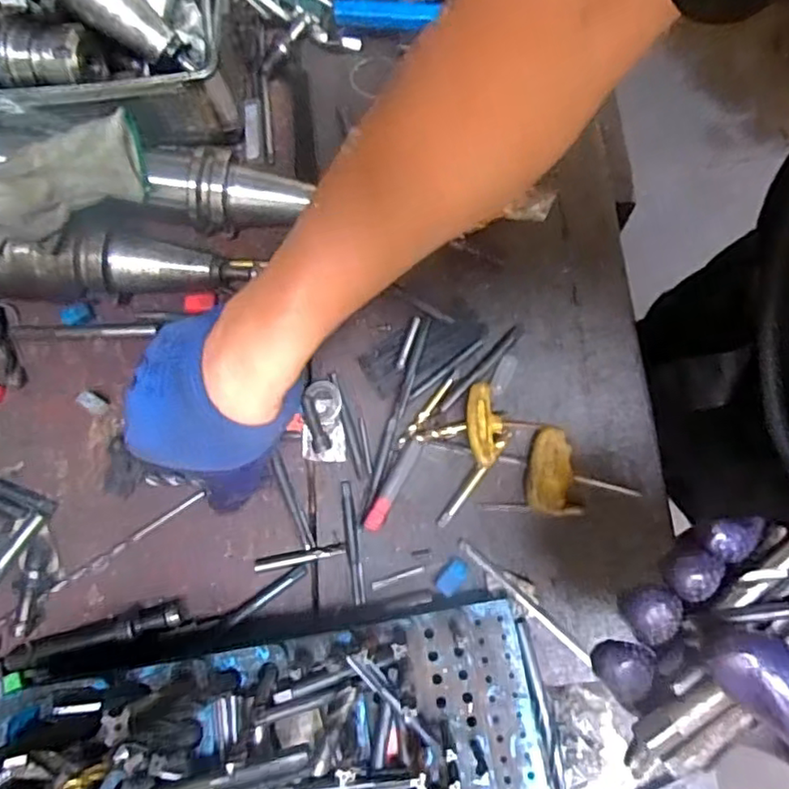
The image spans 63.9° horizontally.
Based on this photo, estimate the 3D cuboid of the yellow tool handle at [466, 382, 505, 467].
[{"bbox_3d":[0.062,0.021,0.439,0.024,0.021,0.057,-9,74,-1],"label":"yellow tool handle"}]

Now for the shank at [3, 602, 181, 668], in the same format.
[{"bbox_3d":[-0.194,0.157,0.411,0.114,0.017,0.015,-15,75,-3],"label":"shank"}]

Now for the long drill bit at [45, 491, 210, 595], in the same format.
[{"bbox_3d":[-0.181,0.101,0.432,0.117,0.007,0.008,-33,76,-7],"label":"long drill bit"}]

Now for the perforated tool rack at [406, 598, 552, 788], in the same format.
[{"bbox_3d":[0.062,0.244,0.372,0.066,0.030,0.230,-11,74,-2],"label":"perforated tool rack"}]

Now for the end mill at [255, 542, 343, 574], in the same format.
[{"bbox_3d":[-0.063,0.109,0.423,0.061,0.006,0.009,-11,74,-2],"label":"end mill"}]

